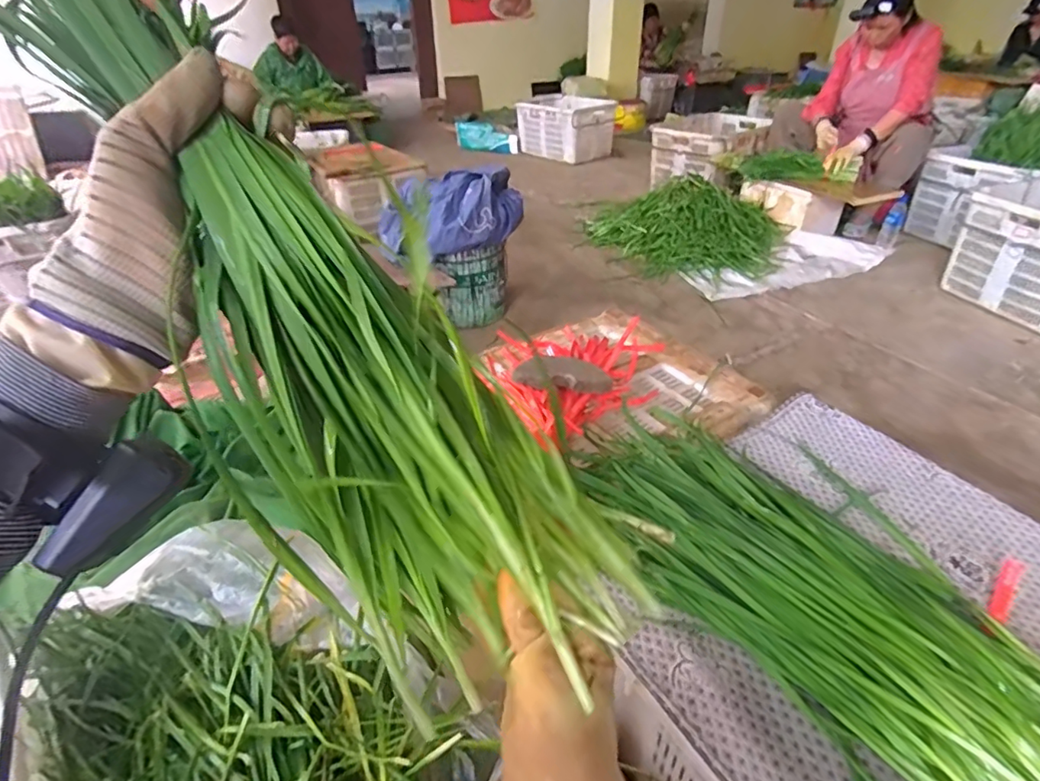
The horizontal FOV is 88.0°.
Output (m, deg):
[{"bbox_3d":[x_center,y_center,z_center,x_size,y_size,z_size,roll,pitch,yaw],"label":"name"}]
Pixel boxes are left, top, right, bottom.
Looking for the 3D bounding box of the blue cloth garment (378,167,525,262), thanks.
[{"bbox_3d":[-0.206,-0.525,1.596,0.426,0.200,0.260,-6,35,-6],"label":"blue cloth garment"}]

